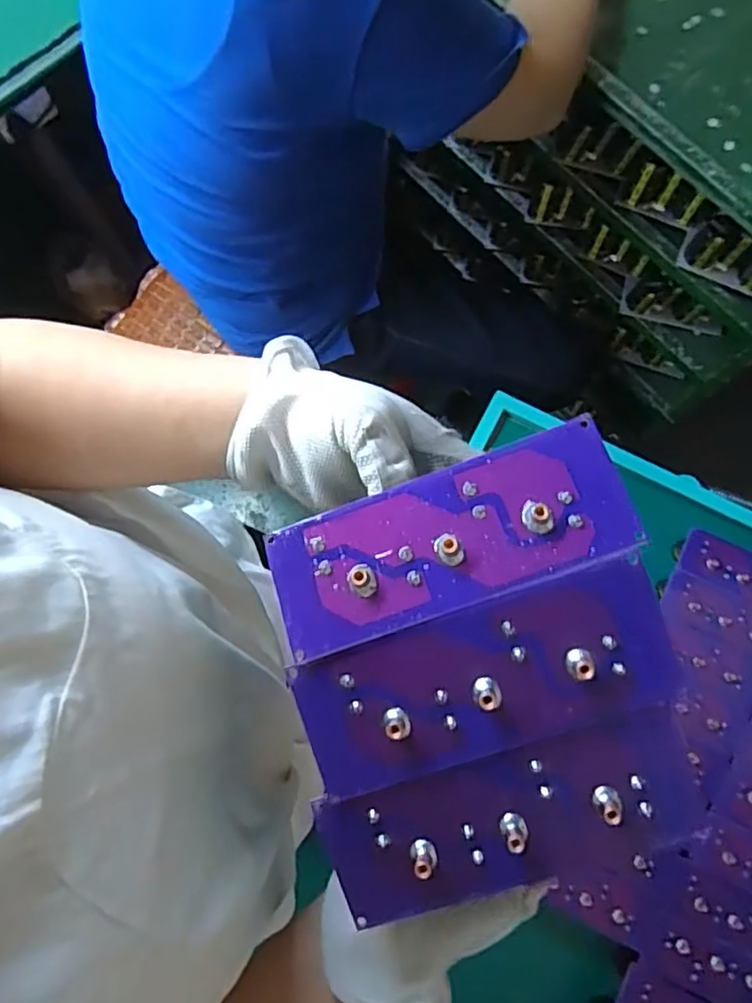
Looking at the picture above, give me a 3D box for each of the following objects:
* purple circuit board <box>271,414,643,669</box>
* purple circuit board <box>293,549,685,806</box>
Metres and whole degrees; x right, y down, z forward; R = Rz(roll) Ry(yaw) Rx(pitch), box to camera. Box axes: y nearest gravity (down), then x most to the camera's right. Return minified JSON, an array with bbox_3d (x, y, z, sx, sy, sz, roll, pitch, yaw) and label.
[{"bbox_3d":[0.026,0.015,0.240,0.136,0.009,0.052,-21,77,5],"label":"purple circuit board"},{"bbox_3d":[0.037,0.066,0.231,0.136,0.010,0.051,-20,77,8],"label":"purple circuit board"}]

